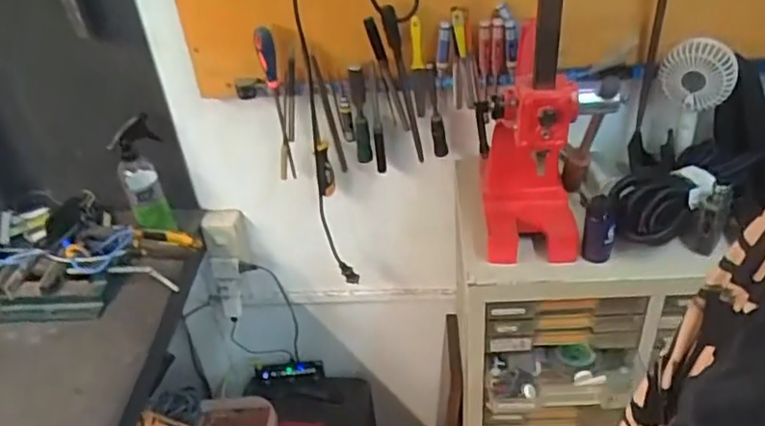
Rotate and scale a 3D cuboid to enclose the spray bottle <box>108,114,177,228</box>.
[{"bbox_3d":[-0.434,-0.060,1.178,0.089,0.223,0.058,-22,40,-21],"label":"spray bottle"}]

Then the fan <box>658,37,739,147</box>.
[{"bbox_3d":[0.497,-0.183,1.023,0.106,0.180,0.062,8,39,16],"label":"fan"}]

